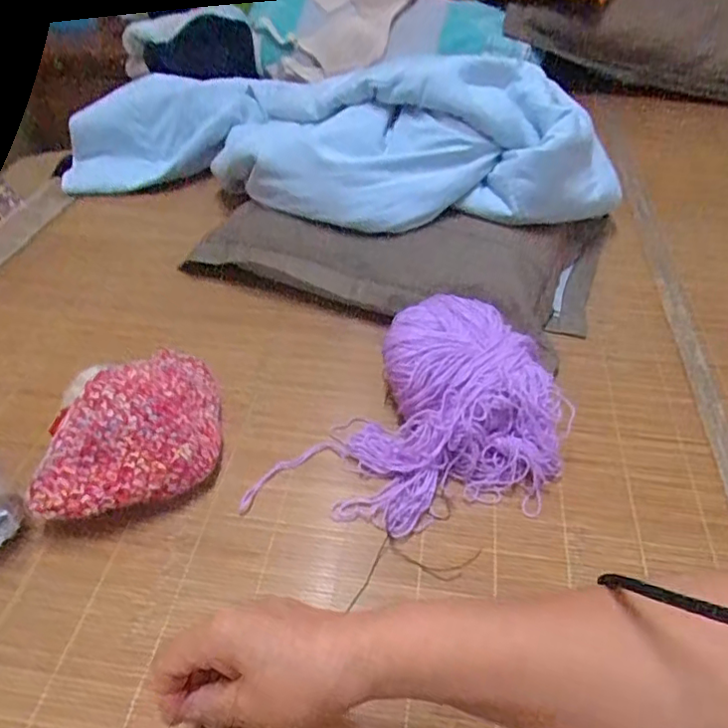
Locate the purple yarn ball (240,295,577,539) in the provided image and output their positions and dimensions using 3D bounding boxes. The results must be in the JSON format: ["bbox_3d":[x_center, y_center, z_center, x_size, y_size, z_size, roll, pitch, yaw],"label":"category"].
[{"bbox_3d":[0.067,0.052,0.530,0.199,0.085,0.282,29,50,26],"label":"purple yarn ball"}]

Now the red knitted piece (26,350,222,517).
[{"bbox_3d":[-0.196,0.055,0.519,0.134,0.078,0.163,-4,44,-6],"label":"red knitted piece"}]

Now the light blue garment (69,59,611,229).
[{"bbox_3d":[-0.056,-0.312,0.827,0.779,0.212,0.324,17,46,15],"label":"light blue garment"}]

